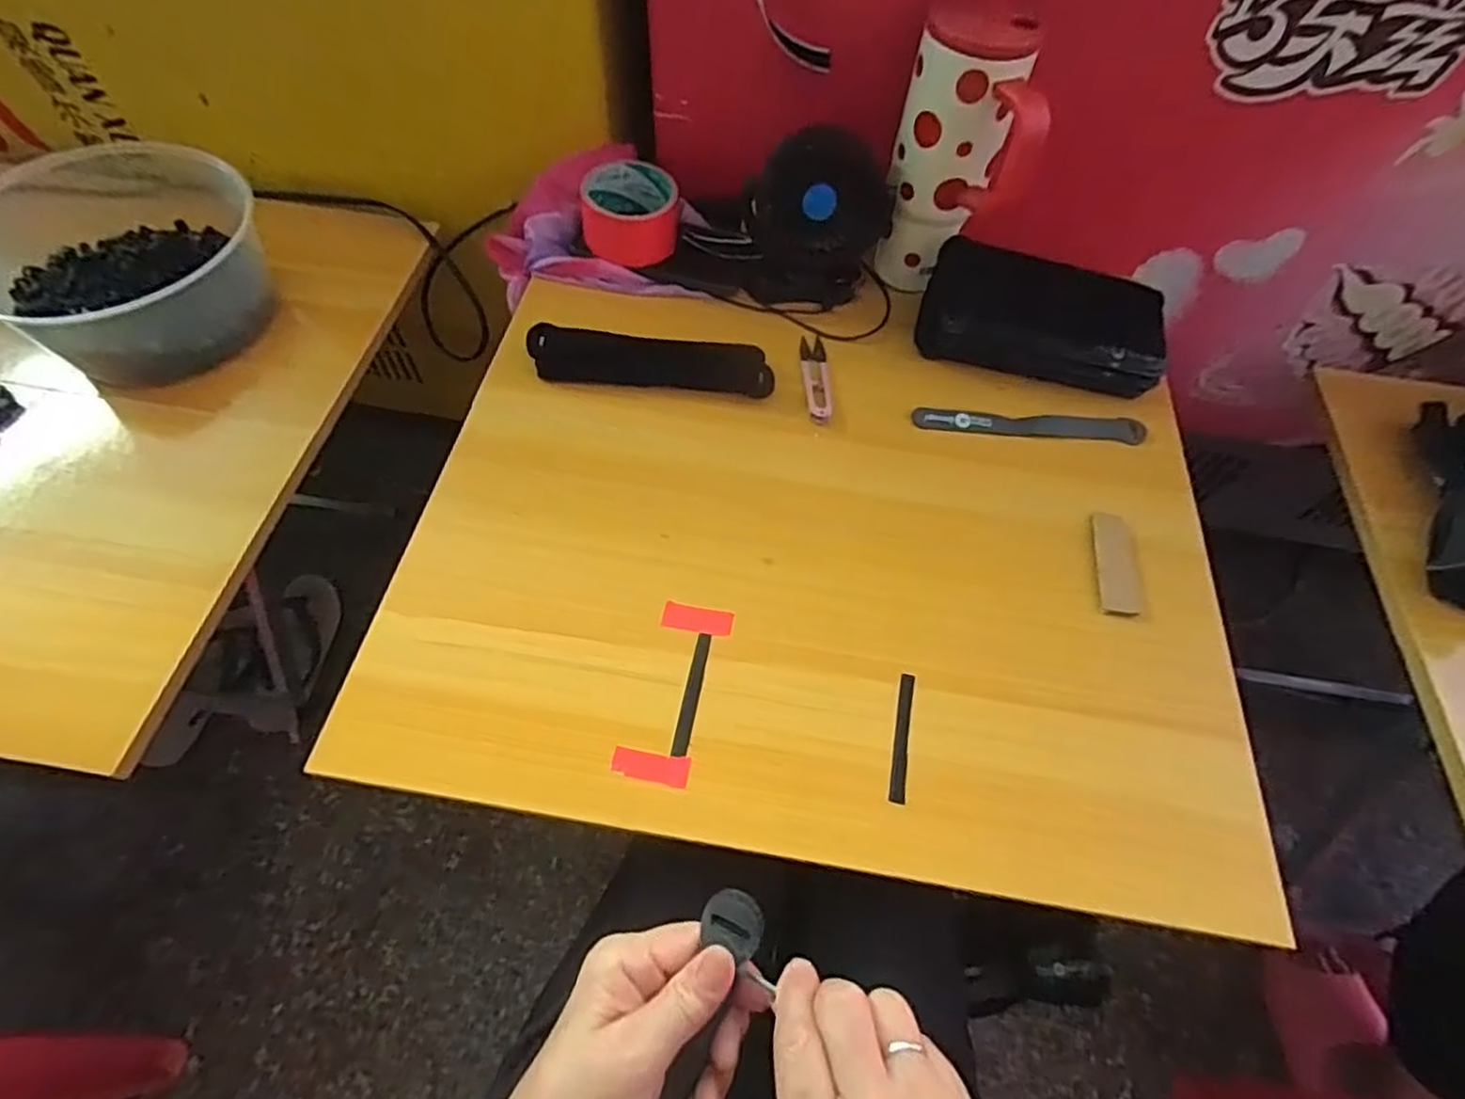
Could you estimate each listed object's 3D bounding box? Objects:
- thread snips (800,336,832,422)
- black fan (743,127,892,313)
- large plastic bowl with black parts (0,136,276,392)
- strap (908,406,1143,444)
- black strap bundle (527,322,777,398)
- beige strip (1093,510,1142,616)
[{"bbox_3d":[0.072,-0.151,0.592,0.023,0.010,0.102,2,60,-3],"label":"thread snips"},{"bbox_3d":[0.075,-0.293,0.598,0.124,0.126,0.063,7,60,0],"label":"black fan"},{"bbox_3d":[-0.531,-0.247,0.611,0.200,0.126,0.224,37,64,16],"label":"large plastic bowl with black parts"},{"bbox_3d":[0.253,-0.107,0.578,0.196,0.008,0.030,5,60,-1],"label":"strap"},{"bbox_3d":[-0.067,-0.157,0.572,0.201,0.022,0.037,7,60,0],"label":"black strap bundle"},{"bbox_3d":[0.287,0.010,0.508,0.030,0.007,0.083,9,60,1],"label":"beige strip"}]

